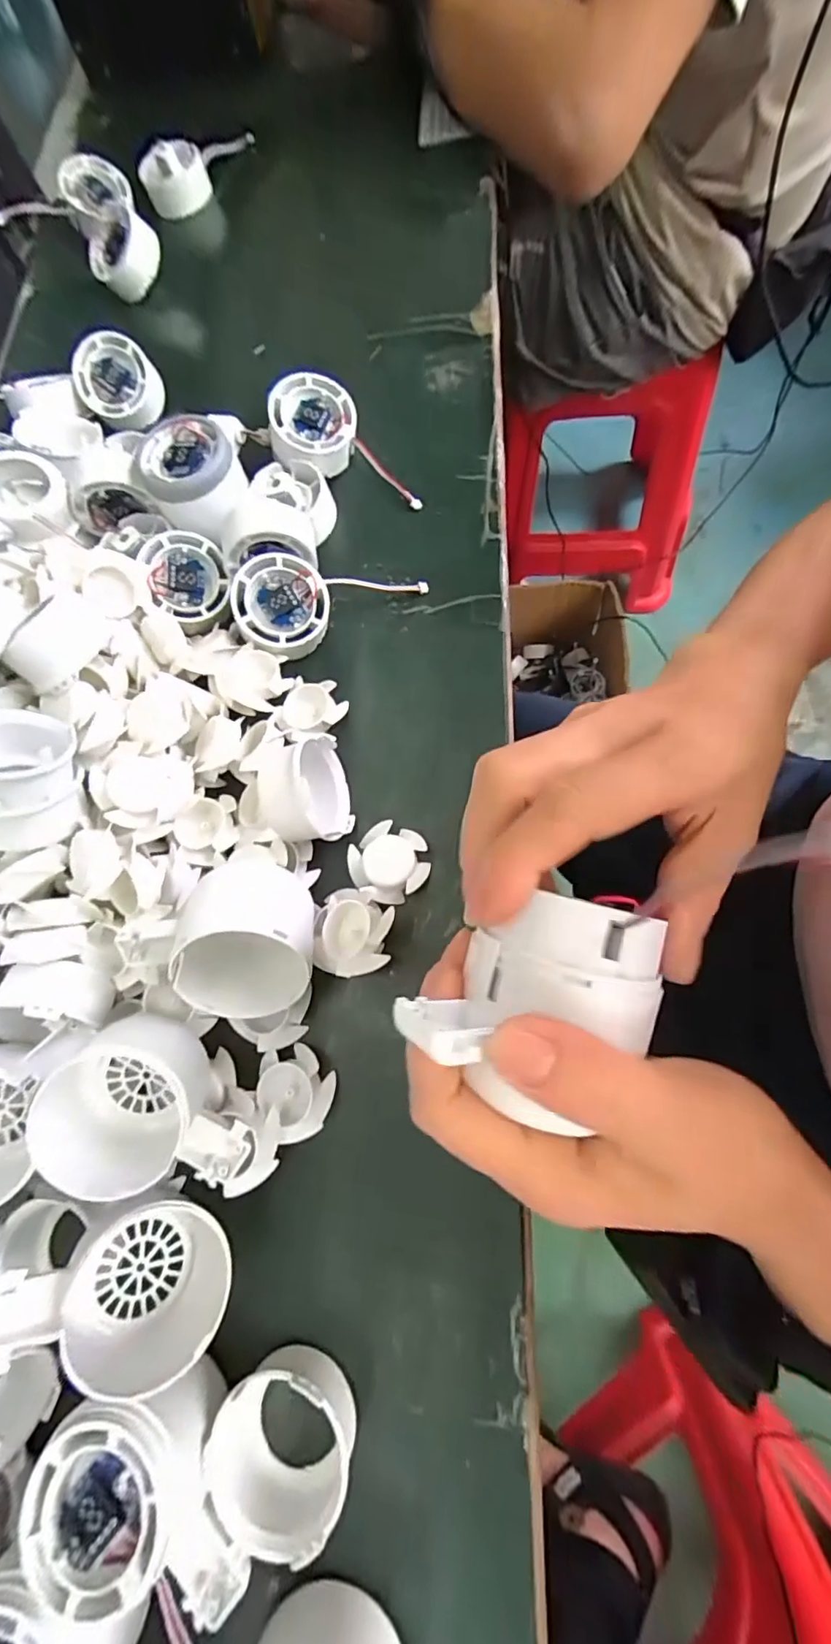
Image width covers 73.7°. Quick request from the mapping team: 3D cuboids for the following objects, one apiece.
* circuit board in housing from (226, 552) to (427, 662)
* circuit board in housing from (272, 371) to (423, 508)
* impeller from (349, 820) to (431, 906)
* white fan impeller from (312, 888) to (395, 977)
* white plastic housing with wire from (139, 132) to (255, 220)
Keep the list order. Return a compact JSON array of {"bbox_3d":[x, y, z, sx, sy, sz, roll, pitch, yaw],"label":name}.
[{"bbox_3d":[-0.050,-0.124,0.323,0.106,0.029,0.053,-2,73,7],"label":"circuit board in housing"},{"bbox_3d":[-0.041,-0.247,0.356,0.103,0.035,0.050,15,76,12],"label":"circuit board in housing"},{"bbox_3d":[-0.014,0.021,0.289,0.039,0.011,0.038,-2,73,7],"label":"impeller"},{"bbox_3d":[-0.031,0.053,0.268,0.038,0.026,0.041,-2,73,7],"label":"white fan impeller"},{"bbox_3d":[-0.188,-0.580,0.491,0.105,0.039,0.036,-43,73,-6],"label":"white plastic housing with wire"}]

